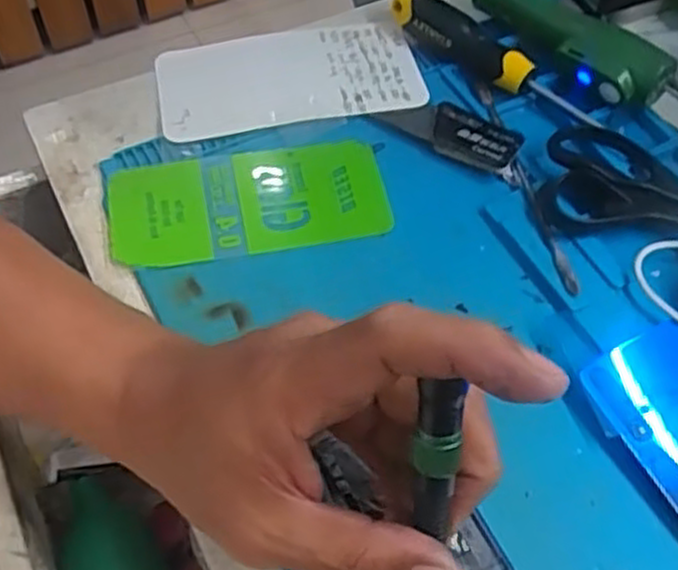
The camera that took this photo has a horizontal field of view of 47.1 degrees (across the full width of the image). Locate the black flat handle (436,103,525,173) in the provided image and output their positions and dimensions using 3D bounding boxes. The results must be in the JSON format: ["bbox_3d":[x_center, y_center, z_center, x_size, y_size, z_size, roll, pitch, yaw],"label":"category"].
[{"bbox_3d":[0.080,-0.085,0.457,0.054,0.008,0.032,25,62,17],"label":"black flat handle"}]

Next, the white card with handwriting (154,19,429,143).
[{"bbox_3d":[-0.032,-0.133,0.490,0.161,0.010,0.086,-11,56,-7],"label":"white card with handwriting"}]

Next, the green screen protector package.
[{"bbox_3d":[-0.051,-0.047,0.436,0.153,0.008,0.072,-9,58,-4],"label":"green screen protector package"}]

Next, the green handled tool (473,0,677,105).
[{"bbox_3d":[0.140,-0.155,0.481,0.030,0.027,0.132,-37,63,-19],"label":"green handled tool"}]

